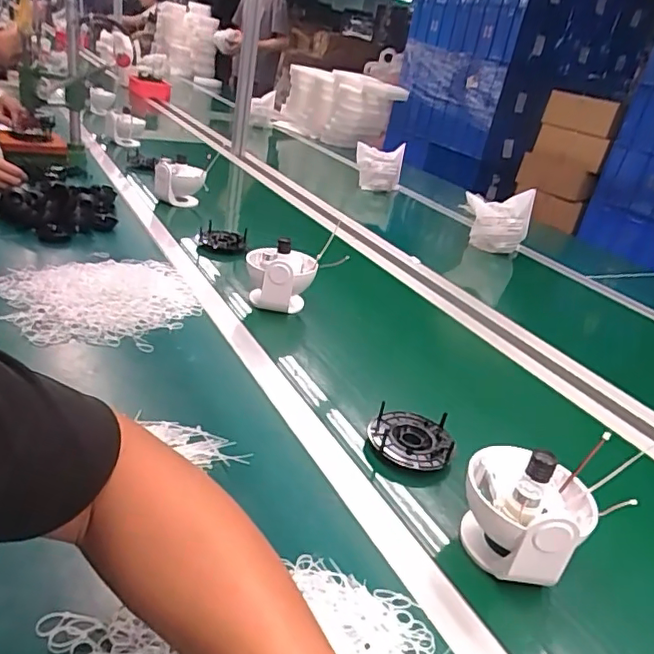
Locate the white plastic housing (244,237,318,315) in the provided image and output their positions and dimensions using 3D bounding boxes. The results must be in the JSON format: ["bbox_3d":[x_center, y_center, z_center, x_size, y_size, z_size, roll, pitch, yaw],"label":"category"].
[{"bbox_3d":[-0.076,-0.078,0.912,0.107,0.109,0.105,4,26,-6],"label":"white plastic housing"}]

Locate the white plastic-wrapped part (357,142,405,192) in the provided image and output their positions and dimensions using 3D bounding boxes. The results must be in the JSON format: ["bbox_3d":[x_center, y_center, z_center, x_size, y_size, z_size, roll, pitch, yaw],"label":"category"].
[{"bbox_3d":[0.157,-0.510,1.813,0.167,0.154,0.065,15,53,25],"label":"white plastic-wrapped part"}]

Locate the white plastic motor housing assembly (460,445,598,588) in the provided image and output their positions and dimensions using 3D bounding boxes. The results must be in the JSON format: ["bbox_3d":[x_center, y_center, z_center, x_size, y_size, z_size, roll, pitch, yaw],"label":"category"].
[{"bbox_3d":[0.184,0.173,0.525,0.110,0.118,0.104,20,29,26],"label":"white plastic motor housing assembly"}]

